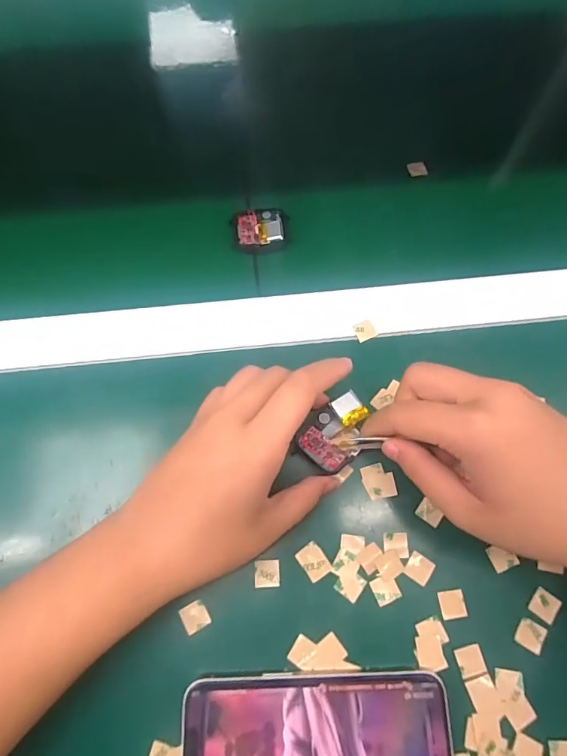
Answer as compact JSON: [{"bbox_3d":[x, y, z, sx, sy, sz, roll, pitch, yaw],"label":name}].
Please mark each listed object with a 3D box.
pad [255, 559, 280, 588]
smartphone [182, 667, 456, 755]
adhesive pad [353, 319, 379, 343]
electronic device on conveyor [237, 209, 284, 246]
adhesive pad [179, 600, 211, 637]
[{"bbox_3d":[-0.010,0.121,0.265,0.015,0.004,0.015,-4,71,0],"label":"pad"},{"bbox_3d":[0.019,0.202,0.235,0.144,0.008,0.071,-1,71,-2],"label":"smartphone"},{"bbox_3d":[0.060,-0.035,0.319,0.015,0.004,0.014,-25,86,-2],"label":"adhesive pad"},{"bbox_3d":[-0.018,-0.120,0.346,0.036,0.008,0.034,-7,71,-2],"label":"electronic device on conveyor"},{"bbox_3d":[-0.053,0.143,0.259,0.015,0.004,0.015,-28,73,-9],"label":"adhesive pad"}]

